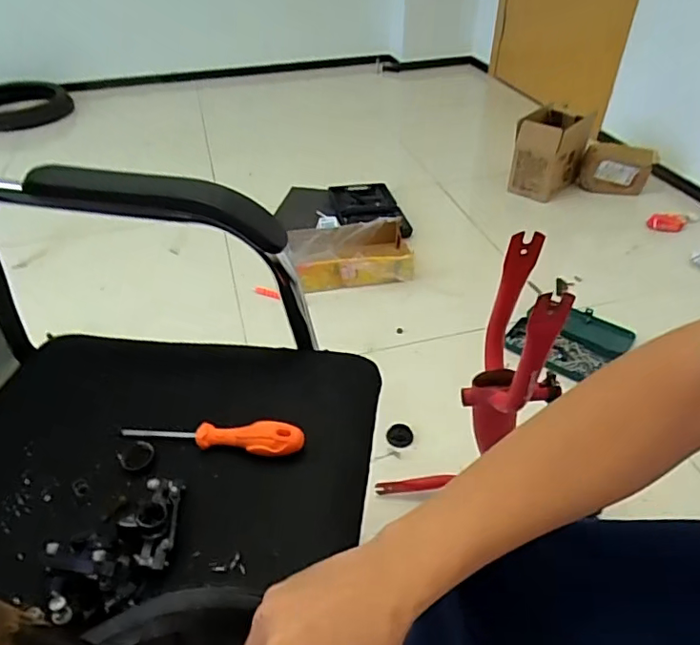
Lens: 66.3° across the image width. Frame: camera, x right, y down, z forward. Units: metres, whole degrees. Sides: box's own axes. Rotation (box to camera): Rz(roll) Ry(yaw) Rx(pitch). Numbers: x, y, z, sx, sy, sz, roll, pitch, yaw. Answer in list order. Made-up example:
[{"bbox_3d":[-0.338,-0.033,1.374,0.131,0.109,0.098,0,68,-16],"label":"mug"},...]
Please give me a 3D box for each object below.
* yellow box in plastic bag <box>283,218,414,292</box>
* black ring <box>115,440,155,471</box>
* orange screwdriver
[{"bbox_3d":[0.002,-0.195,1.567,0.365,0.136,0.211,-8,41,-8],"label":"yellow box in plastic bag"},{"bbox_3d":[-0.211,0.132,0.532,0.034,0.009,0.039,-23,48,-26],"label":"black ring"},{"bbox_3d":[-0.139,0.112,0.533,0.186,0.037,0.029,4,41,5],"label":"orange screwdriver"}]

